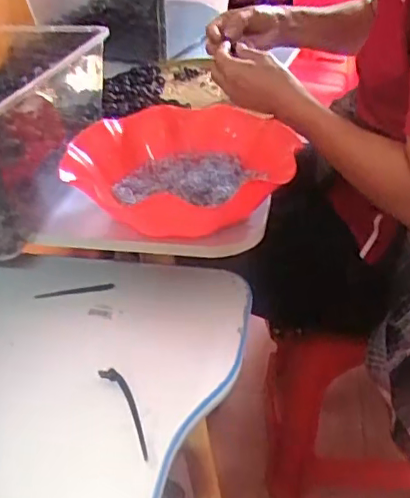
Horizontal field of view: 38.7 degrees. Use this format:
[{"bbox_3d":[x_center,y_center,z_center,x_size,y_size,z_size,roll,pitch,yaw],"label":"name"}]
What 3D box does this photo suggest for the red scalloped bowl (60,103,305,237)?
[{"bbox_3d":[-0.020,-0.087,0.592,0.212,0.056,0.195,-1,36,1],"label":"red scalloped bowl"}]

